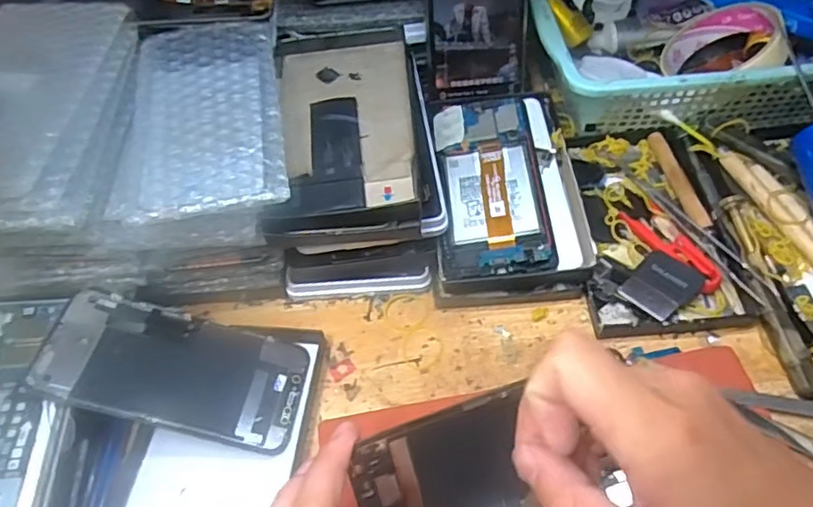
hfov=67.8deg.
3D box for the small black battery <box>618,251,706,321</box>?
[{"bbox_3d":[0.168,0.020,0.396,0.046,0.007,0.036,-45,54,-10],"label":"small black battery"}]

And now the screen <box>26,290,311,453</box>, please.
[{"bbox_3d":[-0.132,0.068,0.355,0.142,0.006,0.066,18,53,-12],"label":"screen"}]

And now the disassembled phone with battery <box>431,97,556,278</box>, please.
[{"bbox_3d":[0.059,-0.053,0.436,0.073,0.007,0.159,-7,56,7],"label":"disassembled phone with battery"}]

